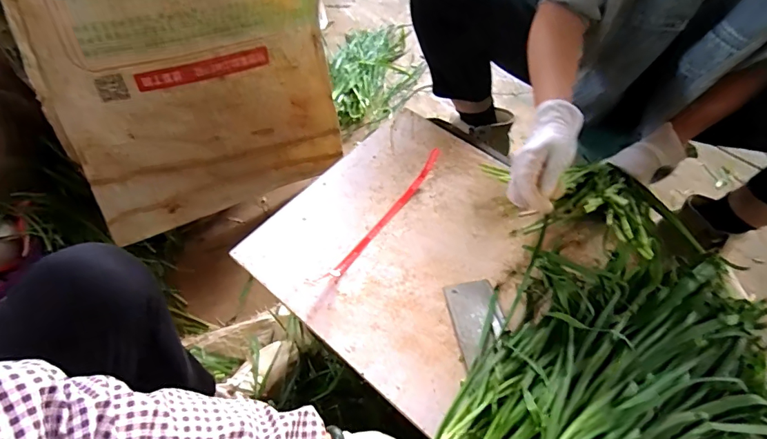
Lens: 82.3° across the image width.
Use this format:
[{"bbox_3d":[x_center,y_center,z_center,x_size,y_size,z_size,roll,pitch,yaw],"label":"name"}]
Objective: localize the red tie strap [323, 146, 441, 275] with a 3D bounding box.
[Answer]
[{"bbox_3d":[0.006,-0.012,0.607,0.014,0.036,0.242,33,63,21],"label":"red tie strap"}]

